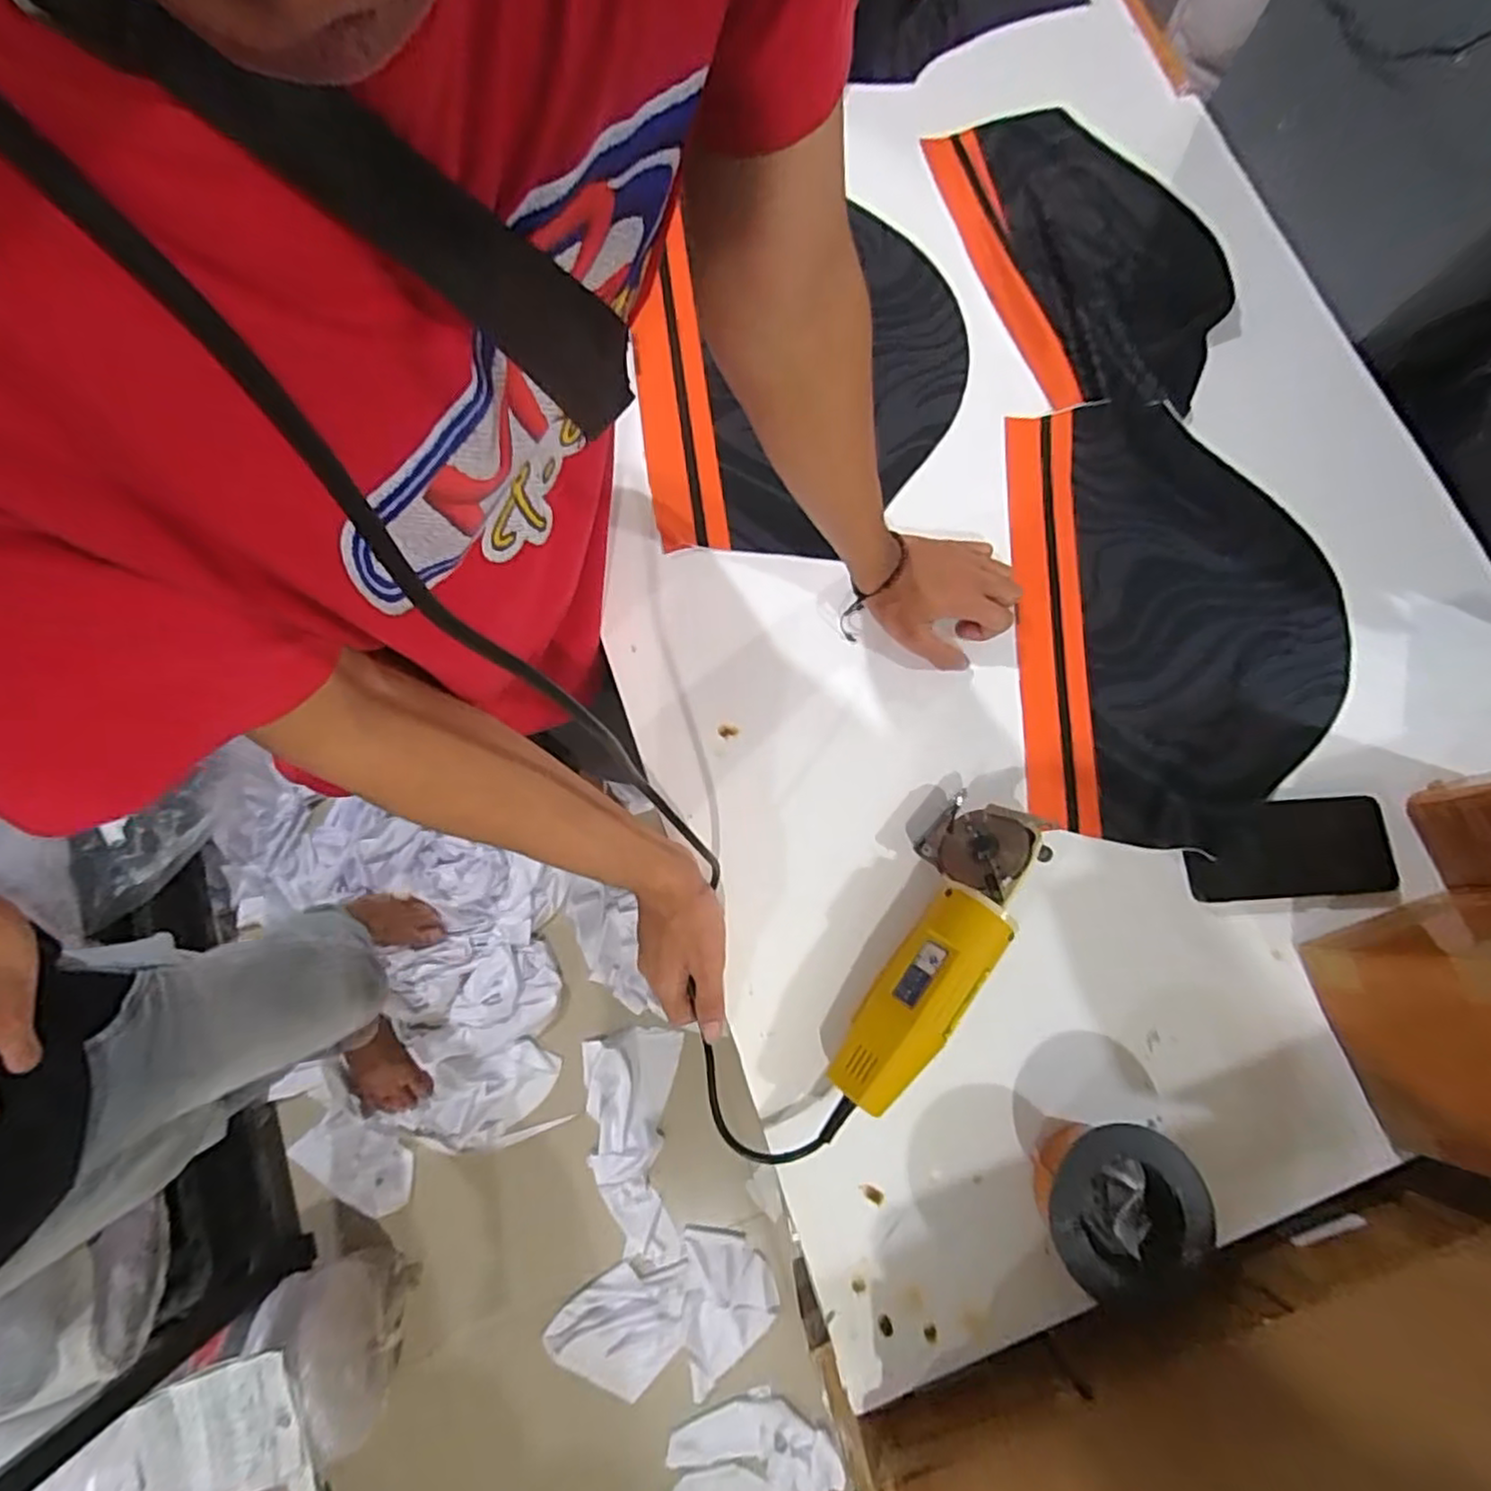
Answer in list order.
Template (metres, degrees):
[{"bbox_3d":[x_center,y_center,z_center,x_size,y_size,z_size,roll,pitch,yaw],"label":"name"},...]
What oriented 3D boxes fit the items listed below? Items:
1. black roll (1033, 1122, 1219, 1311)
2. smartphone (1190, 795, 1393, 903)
[{"bbox_3d":[0.256,0.321,0.489,0.093,0.062,0.111,33,79,6],"label":"black roll"},{"bbox_3d":[0.443,0.085,0.569,0.162,0.016,0.075,-5,77,-2],"label":"smartphone"}]

